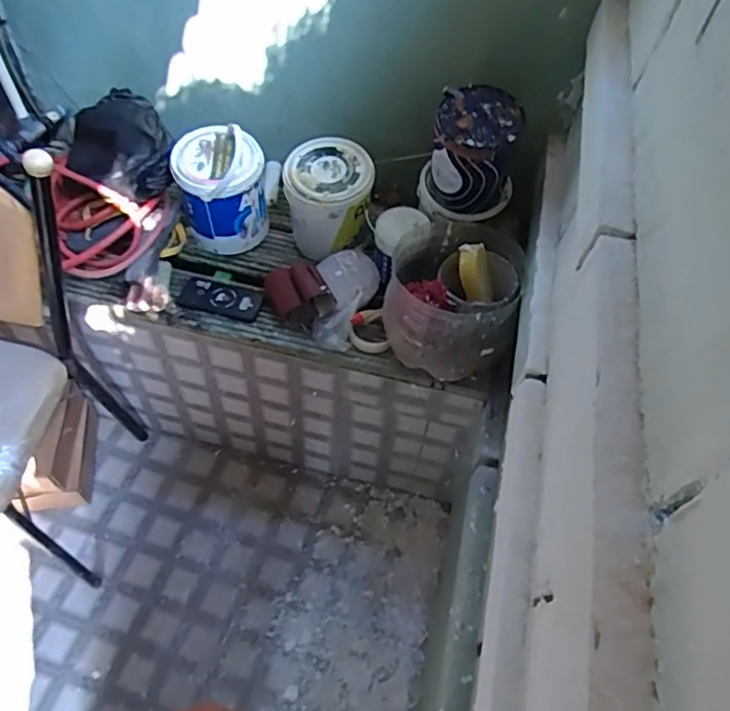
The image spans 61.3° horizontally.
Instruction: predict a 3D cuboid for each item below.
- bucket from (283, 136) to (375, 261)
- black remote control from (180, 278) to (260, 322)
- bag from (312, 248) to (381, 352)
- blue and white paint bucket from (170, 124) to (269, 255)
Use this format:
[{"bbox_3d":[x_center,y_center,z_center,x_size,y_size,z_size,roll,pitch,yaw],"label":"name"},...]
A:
[{"bbox_3d":[-0.078,-0.322,1.286,0.177,0.191,0.157,0,55,-5],"label":"bucket"},{"bbox_3d":[-0.296,-0.119,1.267,0.161,0.012,0.085,9,54,1],"label":"black remote control"},{"bbox_3d":[-0.045,-0.126,1.236,0.124,0.068,0.229,14,71,5],"label":"bag"},{"bbox_3d":[-0.300,-0.349,1.290,0.178,0.200,0.159,-8,56,-11],"label":"blue and white paint bucket"}]

